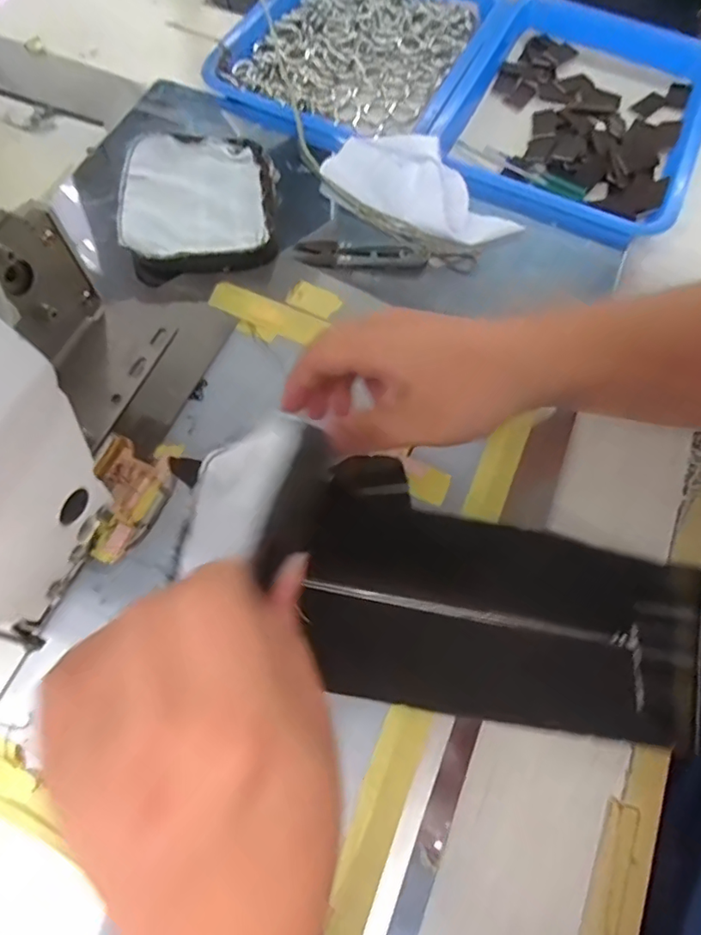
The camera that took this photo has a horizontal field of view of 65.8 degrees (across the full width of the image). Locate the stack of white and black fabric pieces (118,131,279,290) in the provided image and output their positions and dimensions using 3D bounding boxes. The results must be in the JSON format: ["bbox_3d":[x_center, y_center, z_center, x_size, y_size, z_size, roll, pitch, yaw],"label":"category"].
[{"bbox_3d":[-0.124,-0.220,0.441,0.120,0.025,0.141,-3,68,-4],"label":"stack of white and black fabric pieces"}]

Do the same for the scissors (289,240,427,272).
[{"bbox_3d":[0.007,-0.171,0.433,0.104,0.009,0.025,3,67,-1],"label":"scissors"}]

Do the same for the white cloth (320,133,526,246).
[{"bbox_3d":[0.058,-0.230,0.451,0.163,0.040,0.073,40,71,13],"label":"white cloth"}]

